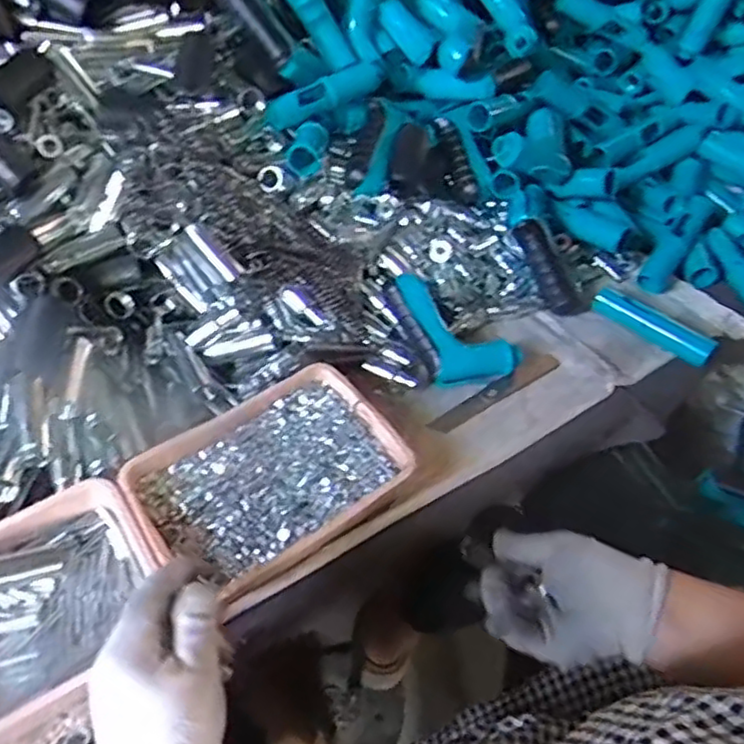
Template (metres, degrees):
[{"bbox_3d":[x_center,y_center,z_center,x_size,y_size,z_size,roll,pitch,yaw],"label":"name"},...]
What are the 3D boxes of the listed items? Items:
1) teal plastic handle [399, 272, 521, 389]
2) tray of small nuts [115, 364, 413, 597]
[{"bbox_3d":[0.071,-0.034,0.640,0.134,0.030,0.070,43,56,-5],"label":"teal plastic handle"},{"bbox_3d":[-0.079,0.079,0.550,0.194,0.028,0.134,-28,59,-24],"label":"tray of small nuts"}]

